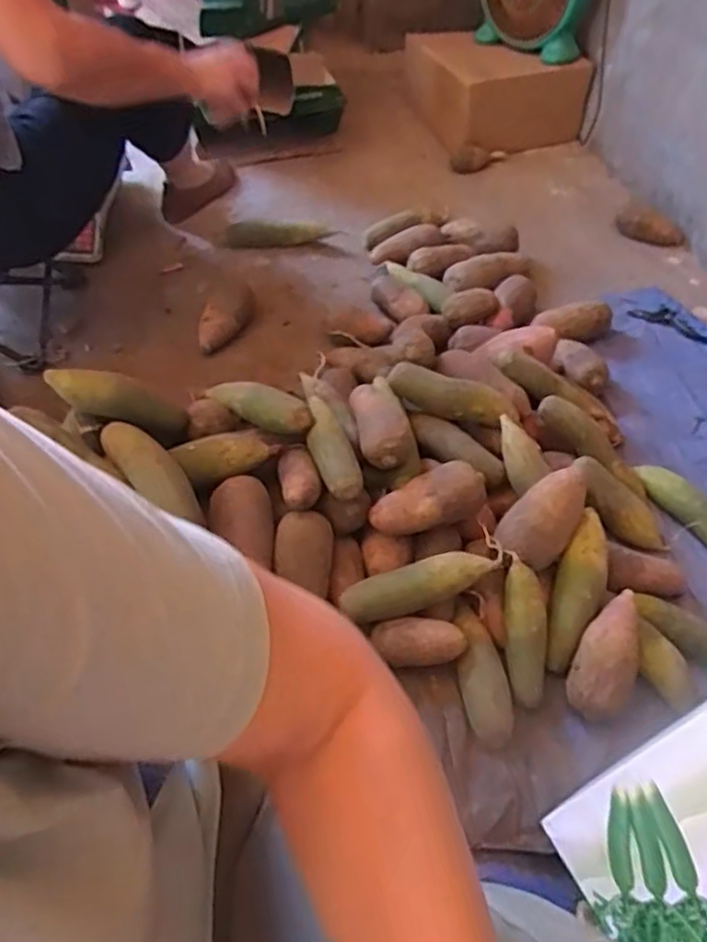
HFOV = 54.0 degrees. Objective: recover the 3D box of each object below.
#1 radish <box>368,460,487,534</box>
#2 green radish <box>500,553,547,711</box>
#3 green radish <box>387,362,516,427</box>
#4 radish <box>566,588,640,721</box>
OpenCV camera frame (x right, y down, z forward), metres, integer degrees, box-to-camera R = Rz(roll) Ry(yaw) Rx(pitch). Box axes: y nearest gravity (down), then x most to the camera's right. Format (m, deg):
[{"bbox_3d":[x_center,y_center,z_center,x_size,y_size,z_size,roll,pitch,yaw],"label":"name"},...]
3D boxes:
[{"bbox_3d":[0.100,0.040,0.937,0.156,0.060,0.067,-19,55,-18],"label":"radish"},{"bbox_3d":[0.216,0.204,0.890,0.053,0.056,0.181,1,74,-2],"label":"green radish"},{"bbox_3d":[0.148,-0.117,1.047,0.198,0.059,0.059,17,52,10],"label":"green radish"},{"bbox_3d":[0.322,0.232,0.879,0.073,0.065,0.164,20,82,13],"label":"radish"}]

